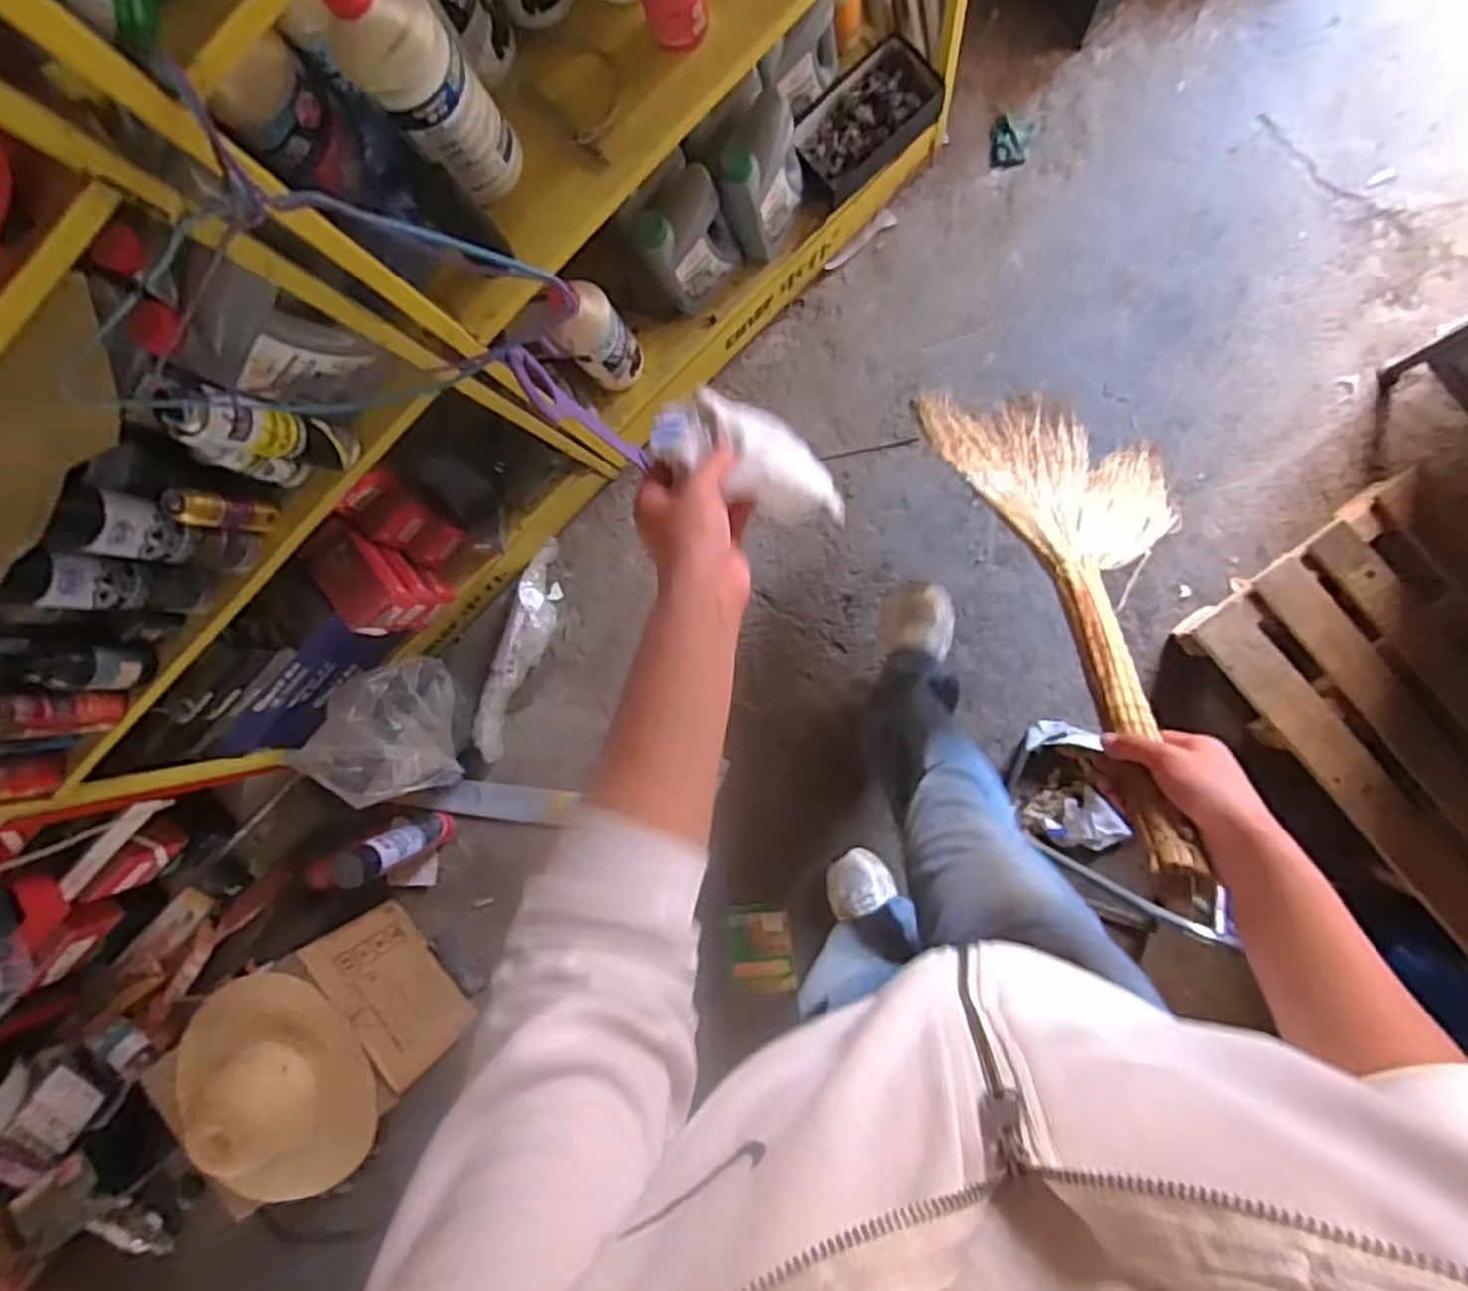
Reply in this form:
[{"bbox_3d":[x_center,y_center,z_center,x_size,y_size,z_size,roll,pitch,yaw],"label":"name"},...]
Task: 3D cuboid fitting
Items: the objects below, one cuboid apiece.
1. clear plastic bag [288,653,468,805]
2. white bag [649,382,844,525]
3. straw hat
[{"bbox_3d":[-0.626,0.156,1.386,0.222,0.148,0.235,-12,88,10],"label":"clear plastic bag"},{"bbox_3d":[0.017,-0.124,0.520,0.140,0.044,0.062,22,95,-21],"label":"white bag"},{"bbox_3d":[-0.773,0.730,1.251,0.323,0.136,0.339,-21,87,9],"label":"straw hat"}]

